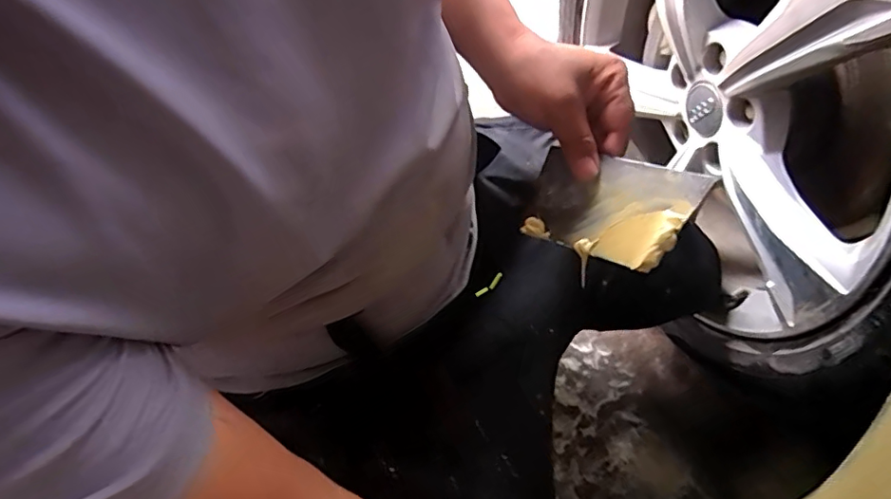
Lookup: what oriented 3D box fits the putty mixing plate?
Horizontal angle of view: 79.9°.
[{"bbox_3d":[0.114,-0.028,0.392,0.124,0.009,0.082,23,88,43],"label":"putty mixing plate"}]

